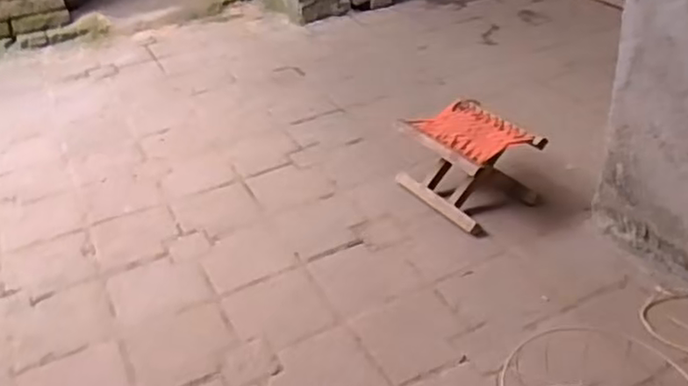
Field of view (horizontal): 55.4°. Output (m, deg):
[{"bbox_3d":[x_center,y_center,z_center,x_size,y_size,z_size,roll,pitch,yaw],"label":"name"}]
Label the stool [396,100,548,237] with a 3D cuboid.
[{"bbox_3d":[0.300,-0.070,1.601,0.232,0.200,0.277,-23,38,-26],"label":"stool"}]

